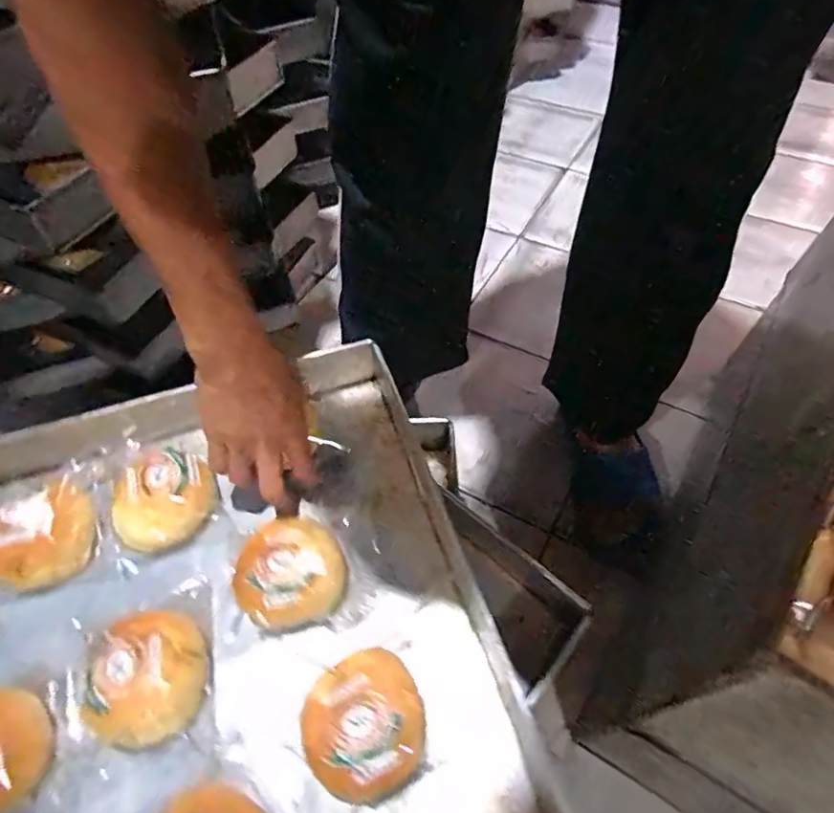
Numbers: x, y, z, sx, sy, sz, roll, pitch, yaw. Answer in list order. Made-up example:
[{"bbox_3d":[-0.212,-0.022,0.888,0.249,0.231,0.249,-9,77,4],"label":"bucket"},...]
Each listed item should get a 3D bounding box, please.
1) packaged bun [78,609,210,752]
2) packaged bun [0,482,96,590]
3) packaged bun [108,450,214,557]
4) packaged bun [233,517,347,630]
[{"bbox_3d":[-0.206,0.206,0.407,0.082,0.046,0.088,-2,52,3],"label":"packaged bun"},{"bbox_3d":[-0.340,0.113,0.478,0.080,0.049,0.089,29,60,24],"label":"packaged bun"},{"bbox_3d":[-0.237,0.087,0.495,0.075,0.057,0.088,29,60,24],"label":"packaged bun"},{"bbox_3d":[-0.107,0.136,0.452,0.086,0.048,0.087,-2,52,3],"label":"packaged bun"}]

